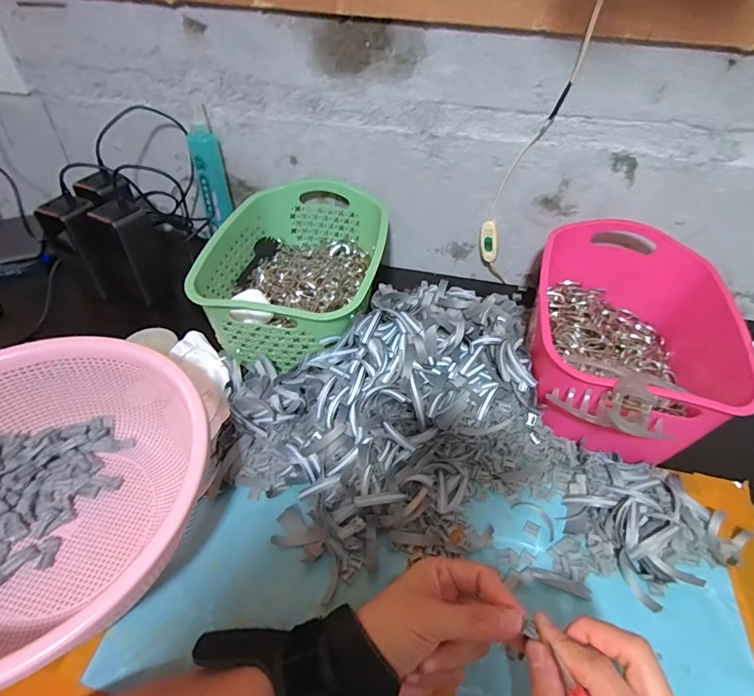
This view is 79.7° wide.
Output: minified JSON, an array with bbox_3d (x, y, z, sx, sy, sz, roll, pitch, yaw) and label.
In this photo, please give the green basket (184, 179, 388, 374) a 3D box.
[{"bbox_3d":[-0.094,-0.108,0.576,0.202,0.093,0.272,9,46,6],"label":"green basket"}]

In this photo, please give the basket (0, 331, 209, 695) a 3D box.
[{"bbox_3d":[-0.272,0.120,0.367,0.277,0.114,0.260,1,46,-1],"label":"basket"}]

